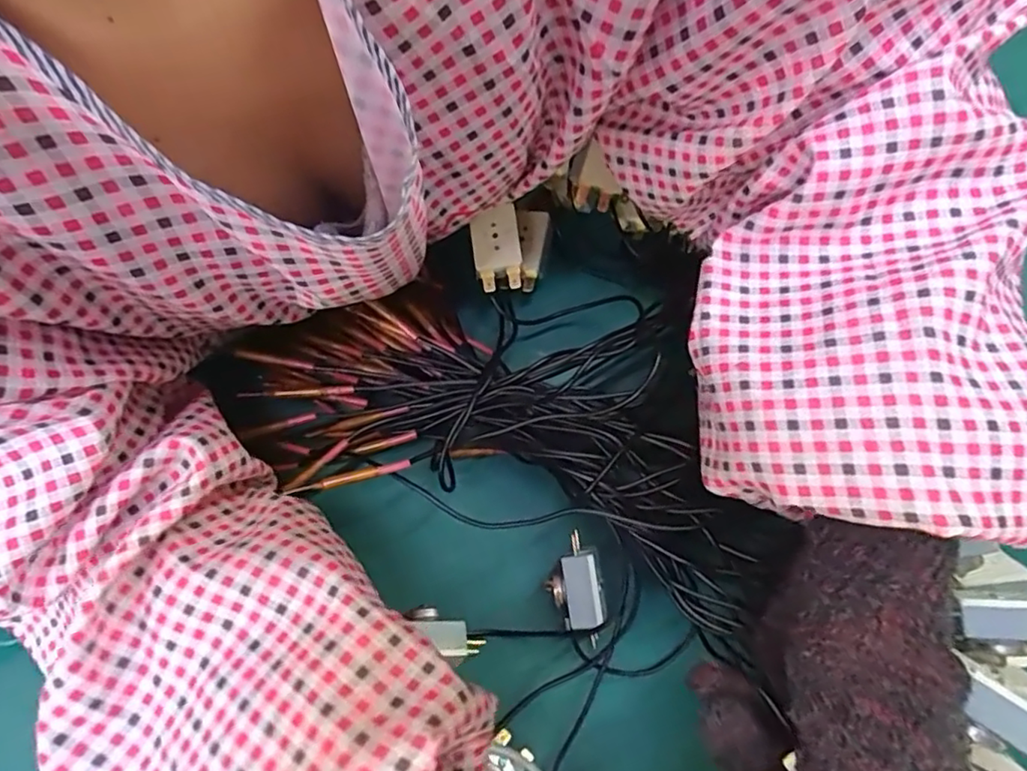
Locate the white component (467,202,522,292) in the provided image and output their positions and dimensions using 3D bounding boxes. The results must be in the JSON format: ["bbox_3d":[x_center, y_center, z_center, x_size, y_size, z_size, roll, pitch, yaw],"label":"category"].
[{"bbox_3d":[-0.010,-0.077,0.350,0.027,0.016,0.043,-10,92,0],"label":"white component"}]

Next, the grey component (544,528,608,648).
[{"bbox_3d":[0.033,0.107,0.316,0.026,0.016,0.055,-12,74,-5],"label":"grey component"}]

